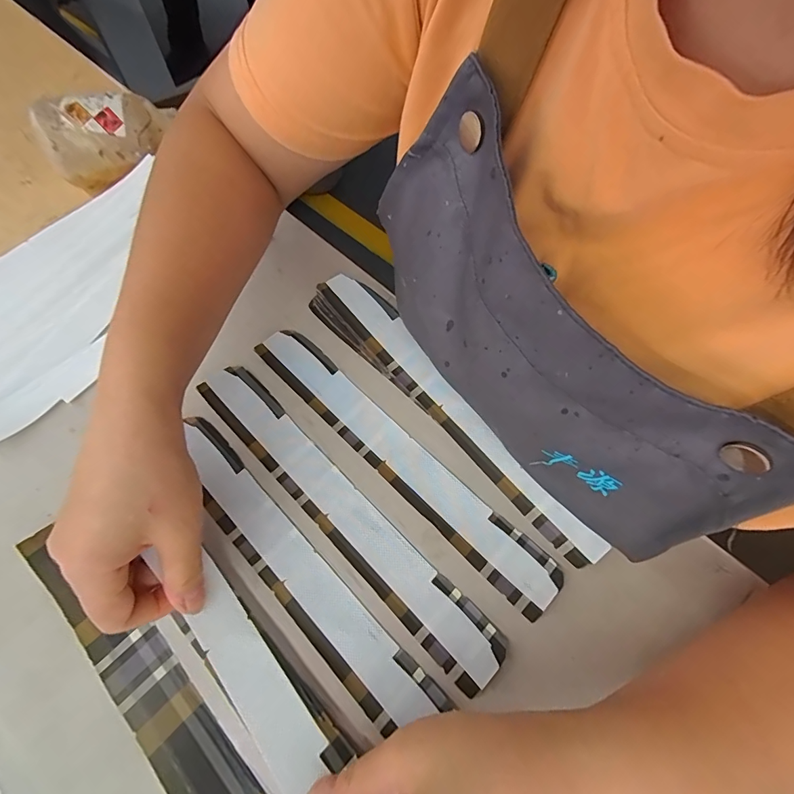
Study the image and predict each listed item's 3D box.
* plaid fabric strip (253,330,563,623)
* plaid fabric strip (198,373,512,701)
[{"bbox_3d":[-0.001,0.038,0.287,0.257,0.007,0.036,42,70,17],"label":"plaid fabric strip"},{"bbox_3d":[-0.039,0.070,0.272,0.035,0.010,0.258,-41,72,-19],"label":"plaid fabric strip"}]

